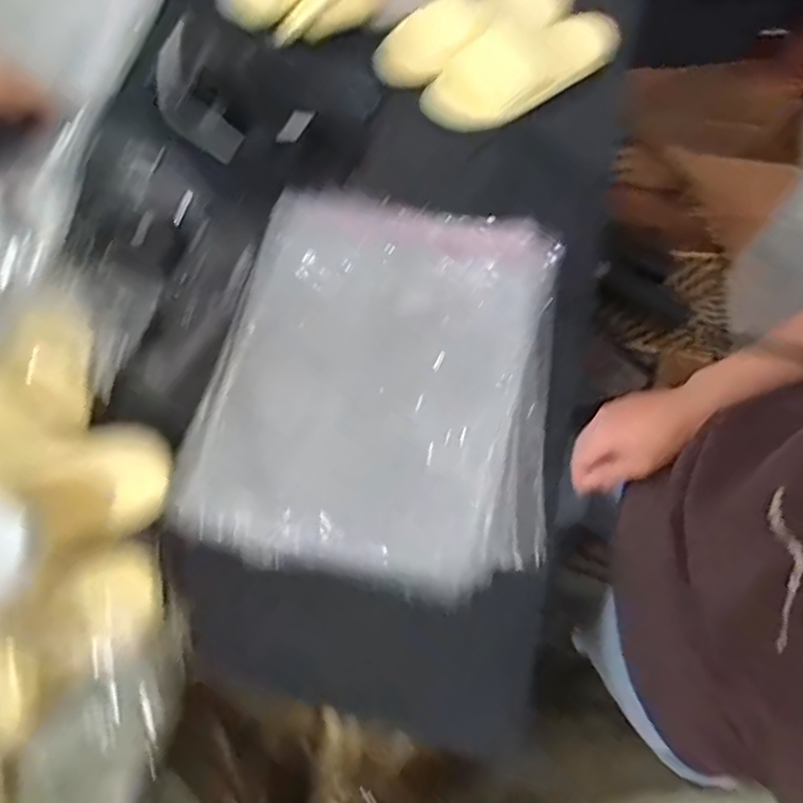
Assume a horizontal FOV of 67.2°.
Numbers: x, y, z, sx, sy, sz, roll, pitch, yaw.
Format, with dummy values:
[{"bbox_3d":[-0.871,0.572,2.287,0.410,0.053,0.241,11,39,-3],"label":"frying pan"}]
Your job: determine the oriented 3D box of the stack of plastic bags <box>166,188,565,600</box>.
[{"bbox_3d":[-0.014,-0.030,0.639,0.351,0.057,0.419,10,71,6],"label":"stack of plastic bags"}]

